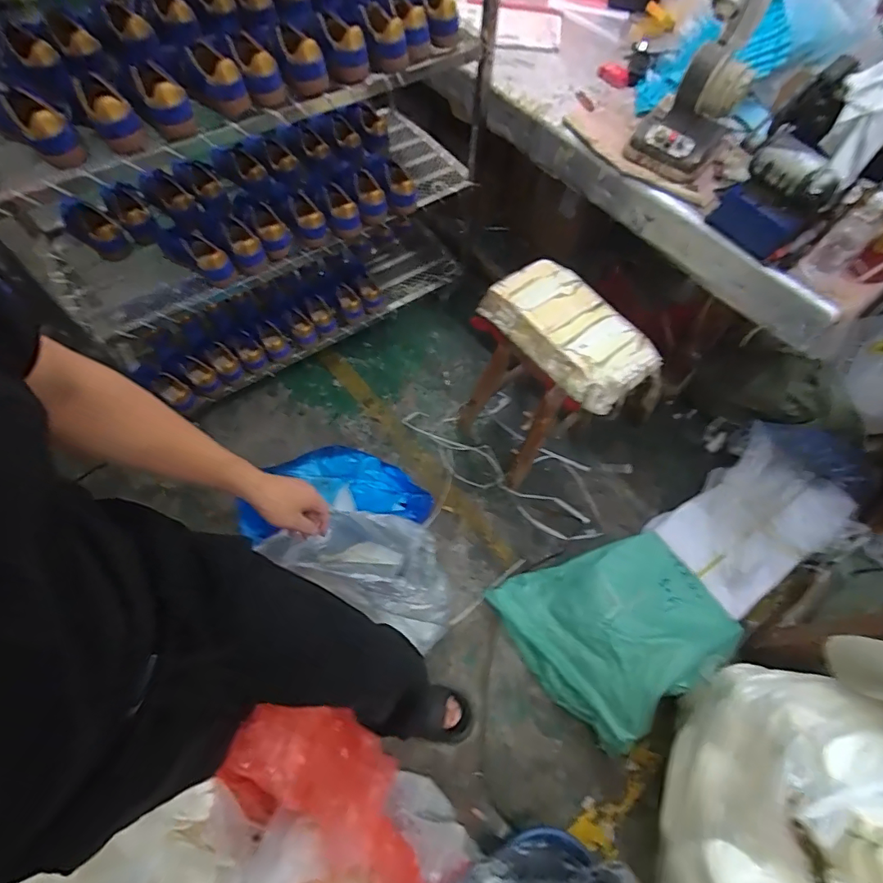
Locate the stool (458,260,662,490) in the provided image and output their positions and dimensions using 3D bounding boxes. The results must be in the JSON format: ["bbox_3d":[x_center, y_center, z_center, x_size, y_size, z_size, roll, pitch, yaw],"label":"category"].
[{"bbox_3d":[0.300,-0.158,1.404,0.297,0.521,0.437,-31,68,-17],"label":"stool"}]

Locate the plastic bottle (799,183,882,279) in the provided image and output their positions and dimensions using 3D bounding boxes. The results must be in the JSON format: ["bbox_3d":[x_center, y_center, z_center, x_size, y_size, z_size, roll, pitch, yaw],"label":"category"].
[{"bbox_3d":[0.838,-0.430,0.987,0.078,0.213,0.071,41,44,17],"label":"plastic bottle"}]

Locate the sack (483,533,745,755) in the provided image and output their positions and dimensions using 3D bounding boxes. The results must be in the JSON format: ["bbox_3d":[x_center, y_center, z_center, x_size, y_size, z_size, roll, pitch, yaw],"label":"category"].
[{"bbox_3d":[0.442,0.456,1.275,0.460,0.210,0.454,-31,68,-17],"label":"sack"}]

